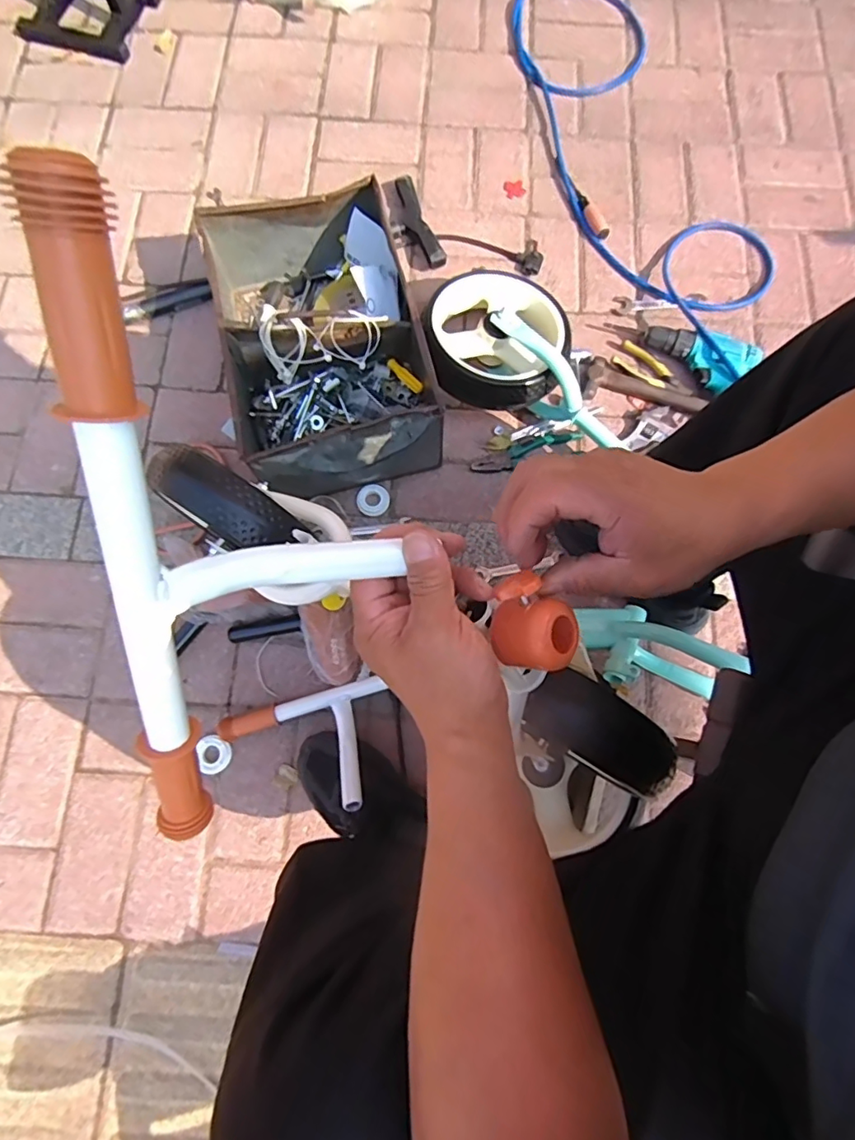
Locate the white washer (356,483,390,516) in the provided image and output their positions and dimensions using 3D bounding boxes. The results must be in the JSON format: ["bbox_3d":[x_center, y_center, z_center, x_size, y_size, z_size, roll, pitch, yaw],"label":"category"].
[{"bbox_3d":[-0.085,-0.110,0.843,0.050,0.011,0.050,0,76,-1],"label":"white washer"}]

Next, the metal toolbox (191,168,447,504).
[{"bbox_3d":[-0.161,-0.342,0.818,0.283,0.149,0.417,-16,77,-5],"label":"metal toolbox"}]

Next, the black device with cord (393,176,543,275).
[{"bbox_3d":[0.057,-0.582,0.945,0.292,0.032,0.141,22,76,5],"label":"black device with cord"}]

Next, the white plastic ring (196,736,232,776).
[{"bbox_3d":[-0.296,0.255,0.748,0.048,0.014,0.051,0,76,-1],"label":"white plastic ring"}]

